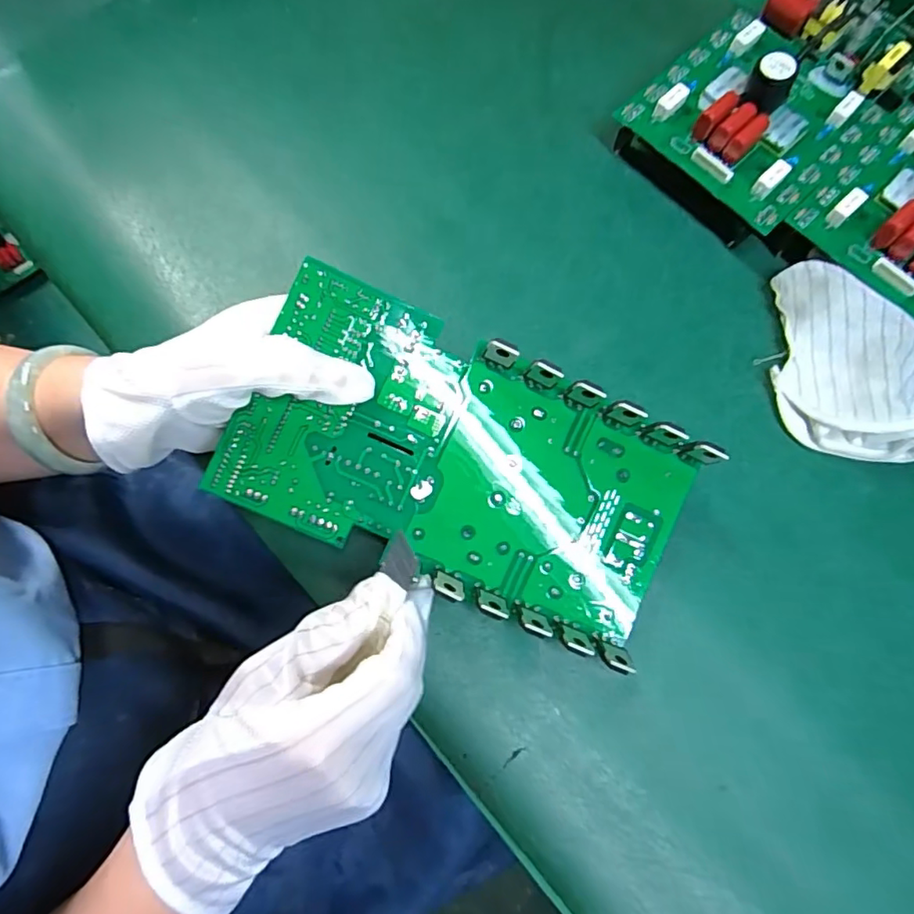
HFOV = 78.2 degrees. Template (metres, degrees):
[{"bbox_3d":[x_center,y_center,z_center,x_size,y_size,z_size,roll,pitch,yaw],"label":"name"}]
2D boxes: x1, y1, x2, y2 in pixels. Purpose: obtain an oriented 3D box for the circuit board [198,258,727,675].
[{"bbox_3d":[0.006,0.005,0.286,0.225,0.015,0.126,25,88,-6],"label":"circuit board"}]

